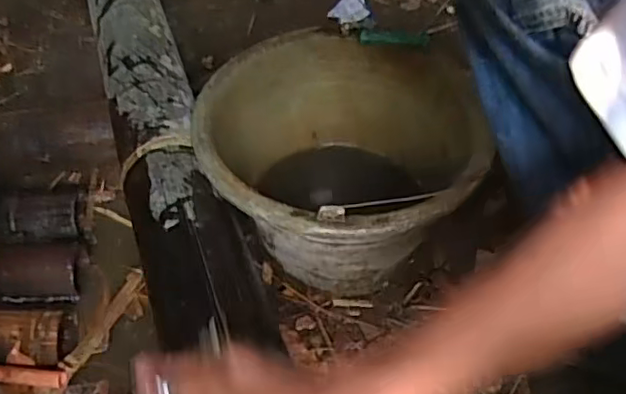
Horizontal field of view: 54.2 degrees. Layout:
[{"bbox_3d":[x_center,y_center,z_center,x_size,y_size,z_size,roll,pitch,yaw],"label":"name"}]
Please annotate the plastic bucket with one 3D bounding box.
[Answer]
[{"bbox_3d":[0.026,-0.031,0.646,0.265,0.157,0.263,-1,50,1],"label":"plastic bucket"}]

